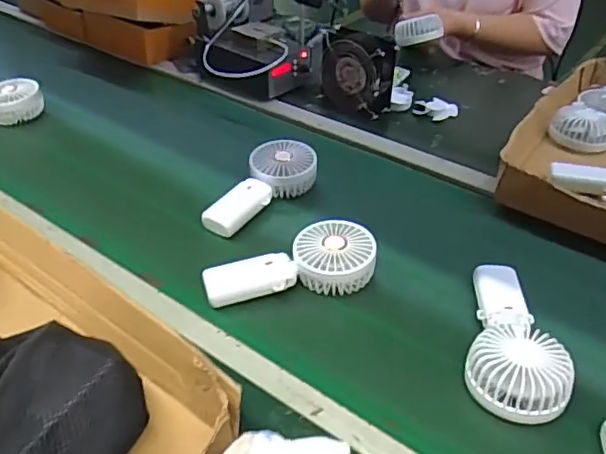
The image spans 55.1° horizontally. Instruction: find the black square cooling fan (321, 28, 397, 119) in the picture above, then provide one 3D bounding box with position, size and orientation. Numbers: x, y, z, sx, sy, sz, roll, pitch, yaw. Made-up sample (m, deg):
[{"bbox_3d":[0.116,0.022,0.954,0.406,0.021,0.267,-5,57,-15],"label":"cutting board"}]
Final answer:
[{"bbox_3d":[0.091,-0.260,0.959,0.120,0.110,0.050,30,44,32],"label":"black square cooling fan"}]

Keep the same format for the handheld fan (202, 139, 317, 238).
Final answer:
[{"bbox_3d":[-0.062,-0.054,0.743,0.073,0.051,0.174,28,43,30],"label":"handheld fan"}]

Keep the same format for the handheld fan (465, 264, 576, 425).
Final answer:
[{"bbox_3d":[0.202,0.098,0.554,0.084,0.046,0.184,9,36,9],"label":"handheld fan"}]

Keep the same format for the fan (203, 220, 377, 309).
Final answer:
[{"bbox_3d":[-0.014,0.037,0.626,0.178,0.042,0.078,-5,37,-10],"label":"fan"}]

